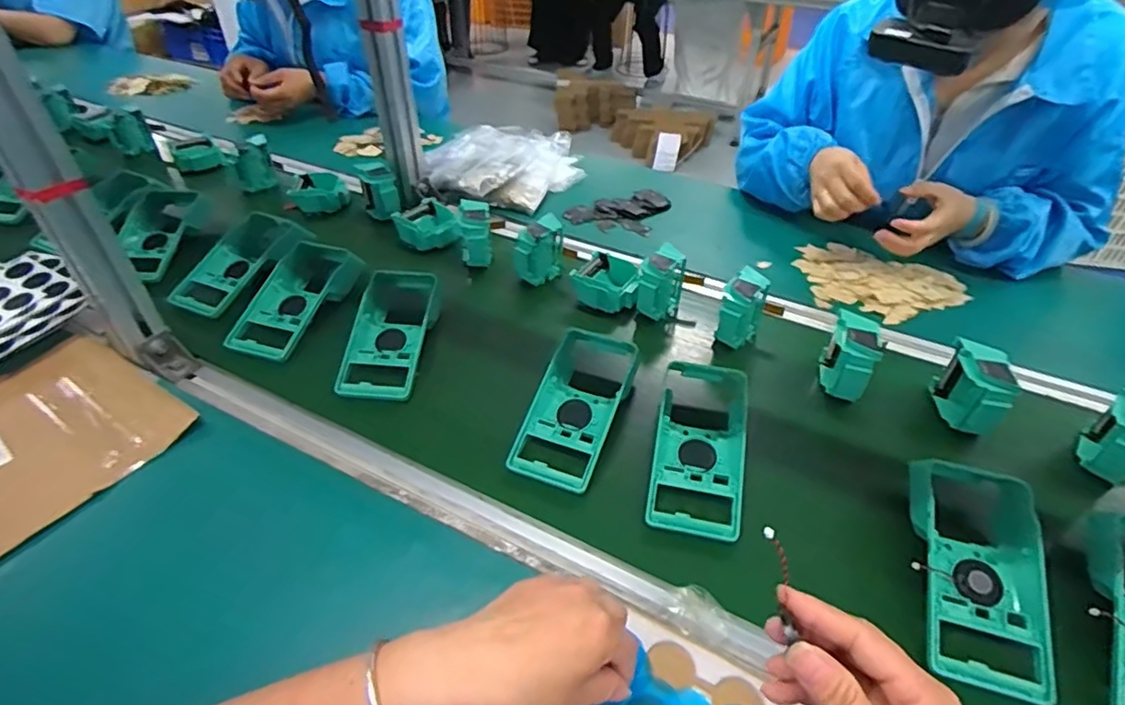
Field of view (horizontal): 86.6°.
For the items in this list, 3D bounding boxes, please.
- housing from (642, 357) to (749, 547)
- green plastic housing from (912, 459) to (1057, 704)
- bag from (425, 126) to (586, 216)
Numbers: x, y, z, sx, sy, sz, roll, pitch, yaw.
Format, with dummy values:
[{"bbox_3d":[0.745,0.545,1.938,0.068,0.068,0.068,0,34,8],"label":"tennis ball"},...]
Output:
[{"bbox_3d":[0.127,0.082,0.562,0.090,0.040,0.183,11,43,8],"label":"housing"},{"bbox_3d":[0.327,0.164,0.468,0.088,0.041,0.179,15,43,12],"label":"green plastic housing"},{"bbox_3d":[-0.090,-0.306,0.970,0.269,0.077,0.184,-6,43,-10],"label":"bag"}]

